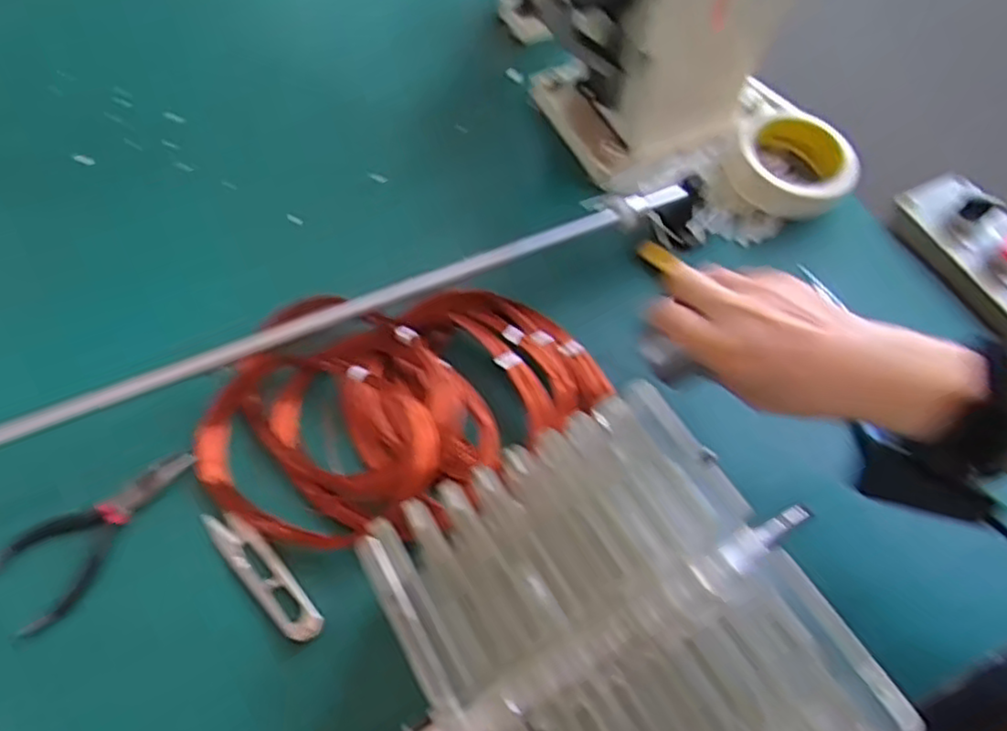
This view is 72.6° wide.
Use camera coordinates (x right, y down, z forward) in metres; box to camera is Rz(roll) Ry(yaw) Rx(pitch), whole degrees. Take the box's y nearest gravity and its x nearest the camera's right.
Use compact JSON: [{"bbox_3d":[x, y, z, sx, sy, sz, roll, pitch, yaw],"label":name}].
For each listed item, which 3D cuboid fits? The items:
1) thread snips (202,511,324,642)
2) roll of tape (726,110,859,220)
[{"bbox_3d":[-0.144,0.123,0.410,0.024,0.007,0.100,-38,68,-21],"label":"thread snips"},{"bbox_3d":[0.246,-0.173,0.576,0.096,0.043,0.105,29,63,14],"label":"roll of tape"}]

